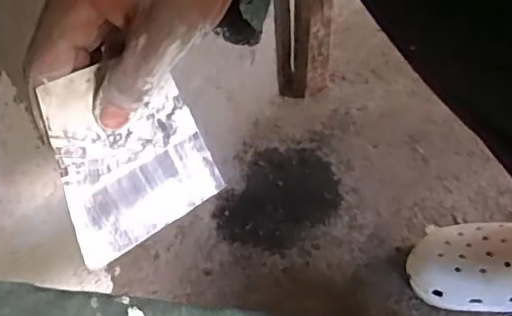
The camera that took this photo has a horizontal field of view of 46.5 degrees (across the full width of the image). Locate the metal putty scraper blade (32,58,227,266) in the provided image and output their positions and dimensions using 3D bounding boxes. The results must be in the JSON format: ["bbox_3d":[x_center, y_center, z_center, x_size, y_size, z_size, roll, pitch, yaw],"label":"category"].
[{"bbox_3d":[-0.067,-0.005,0.330,0.094,0.095,0.004,-29,21,-38],"label":"metal putty scraper blade"}]

